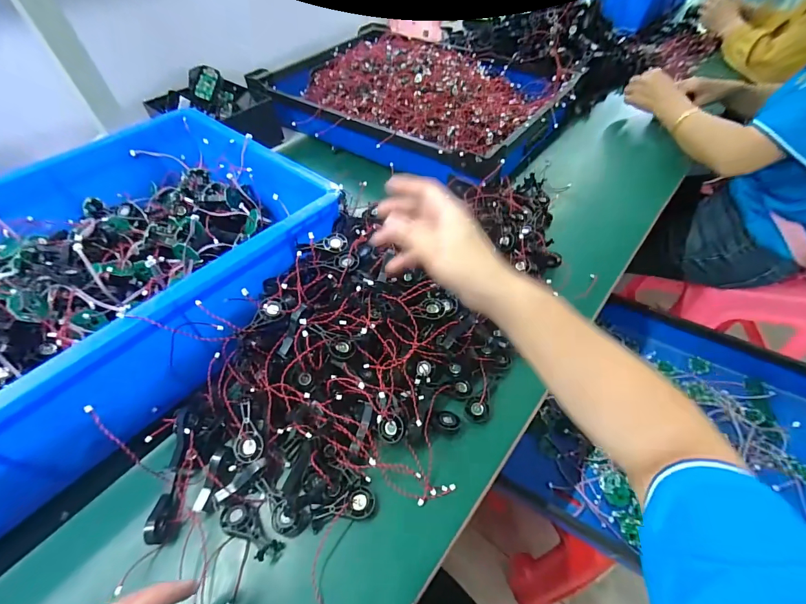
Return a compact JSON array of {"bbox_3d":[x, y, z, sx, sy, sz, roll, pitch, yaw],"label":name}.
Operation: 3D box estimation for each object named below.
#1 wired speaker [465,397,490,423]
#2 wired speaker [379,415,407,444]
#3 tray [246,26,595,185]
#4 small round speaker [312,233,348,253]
[{"bbox_3d":[0.084,0.123,0.422,0.026,0.013,0.024,-1,51,1],"label":"wired speaker"},{"bbox_3d":[-0.010,0.133,0.392,0.026,0.011,0.032,30,100,21],"label":"wired speaker"},{"bbox_3d":[0.009,-0.466,0.807,0.635,0.103,0.447,25,56,21],"label":"tray"},{"bbox_3d":[-0.089,-0.073,0.458,0.038,0.009,0.028,-2,51,0],"label":"small round speaker"}]

